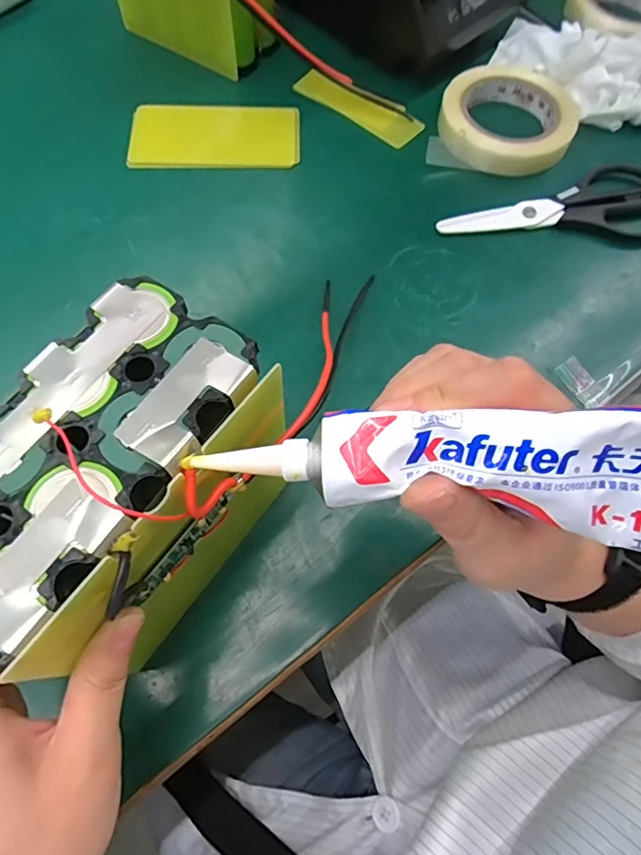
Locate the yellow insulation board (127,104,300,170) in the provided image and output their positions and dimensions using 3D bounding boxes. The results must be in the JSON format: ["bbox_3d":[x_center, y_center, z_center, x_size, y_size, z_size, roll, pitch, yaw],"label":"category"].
[{"bbox_3d":[-0.090,-0.249,0.444,0.140,0.005,0.074,-2,67,-4],"label":"yellow insulation board"}]

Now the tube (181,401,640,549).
[{"bbox_3d":[0.045,0.013,0.155,0.168,0.025,0.039,3,66,11],"label":"tube"}]

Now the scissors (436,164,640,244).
[{"bbox_3d":[0.187,-0.183,0.418,0.186,0.011,0.075,-1,66,-3],"label":"scissors"}]

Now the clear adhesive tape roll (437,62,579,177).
[{"bbox_3d":[0.165,-0.272,0.451,0.110,0.024,0.117,1,66,-2],"label":"clear adhesive tape roll"}]

